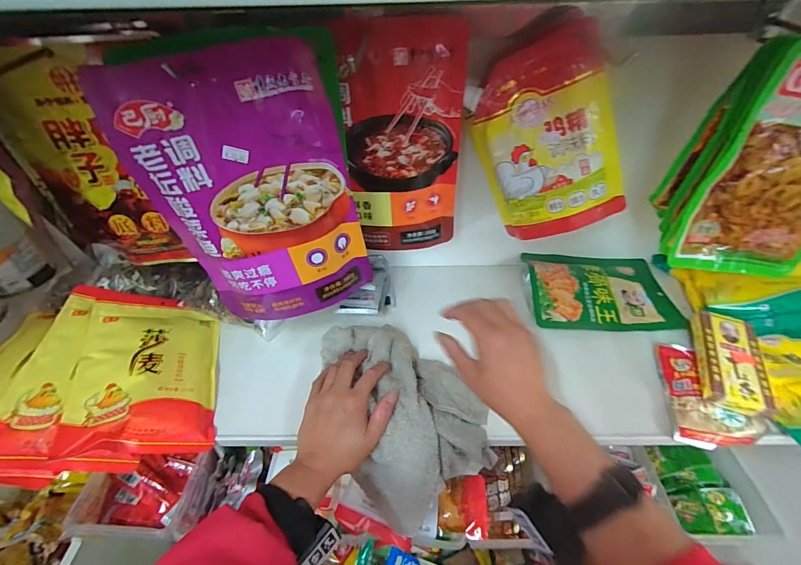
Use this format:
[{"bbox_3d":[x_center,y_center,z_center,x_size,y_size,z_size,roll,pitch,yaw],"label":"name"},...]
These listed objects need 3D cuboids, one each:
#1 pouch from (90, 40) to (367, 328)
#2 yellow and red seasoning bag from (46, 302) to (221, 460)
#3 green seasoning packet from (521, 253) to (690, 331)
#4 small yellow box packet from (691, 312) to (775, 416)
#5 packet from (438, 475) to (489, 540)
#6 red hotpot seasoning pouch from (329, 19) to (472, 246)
[{"bbox_3d":[-0.146,-0.080,0.395,0.191,0.291,0.041,-18,40,-7],"label":"pouch"},{"bbox_3d":[-0.306,0.104,0.450,0.146,0.041,0.211,7,40,-29],"label":"yellow and red seasoning bag"},{"bbox_3d":[0.300,0.009,0.554,0.214,0.035,0.146,2,43,4],"label":"green seasoning packet"},{"bbox_3d":[0.385,0.091,0.429,0.063,0.030,0.119,13,45,16],"label":"small yellow box packet"},{"bbox_3d":[0.096,0.340,0.562,0.072,0.028,0.081,3,66,8],"label":"packet"},{"bbox_3d":[0.004,-0.157,0.442,0.131,0.264,0.025,-4,43,-3],"label":"red hotpot seasoning pouch"}]

